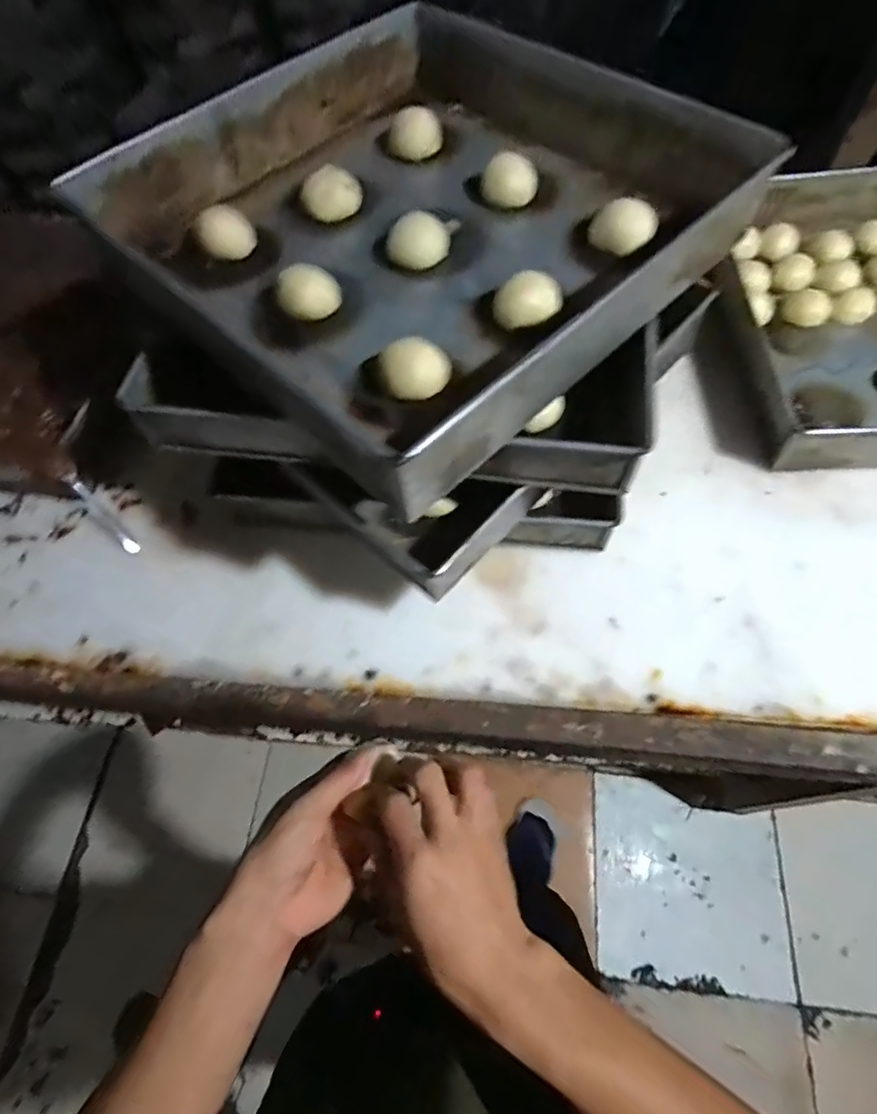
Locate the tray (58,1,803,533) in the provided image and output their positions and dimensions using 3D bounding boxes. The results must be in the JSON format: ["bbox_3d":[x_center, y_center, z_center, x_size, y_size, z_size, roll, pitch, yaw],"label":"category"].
[{"bbox_3d":[-0.016,-0.281,0.457,0.405,0.085,0.417,41,72,20],"label":"tray"}]

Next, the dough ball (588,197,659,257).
[{"bbox_3d":[0.153,-0.274,0.452,0.041,0.024,0.044,-1,64,3],"label":"dough ball"}]

